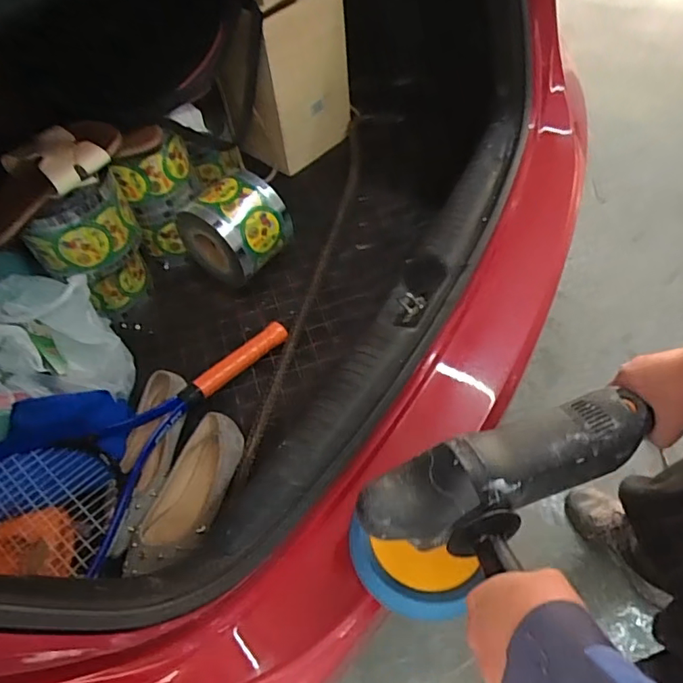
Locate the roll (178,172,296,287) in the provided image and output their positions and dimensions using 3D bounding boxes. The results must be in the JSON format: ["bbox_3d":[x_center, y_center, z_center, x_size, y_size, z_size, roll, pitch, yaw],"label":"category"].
[{"bbox_3d":[-0.183,-0.197,0.940,0.145,0.152,0.138,28,63,22],"label":"roll"}]

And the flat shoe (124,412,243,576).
[{"bbox_3d":[-0.204,0.213,0.720,0.089,0.063,0.232,21,60,18],"label":"flat shoe"}]

